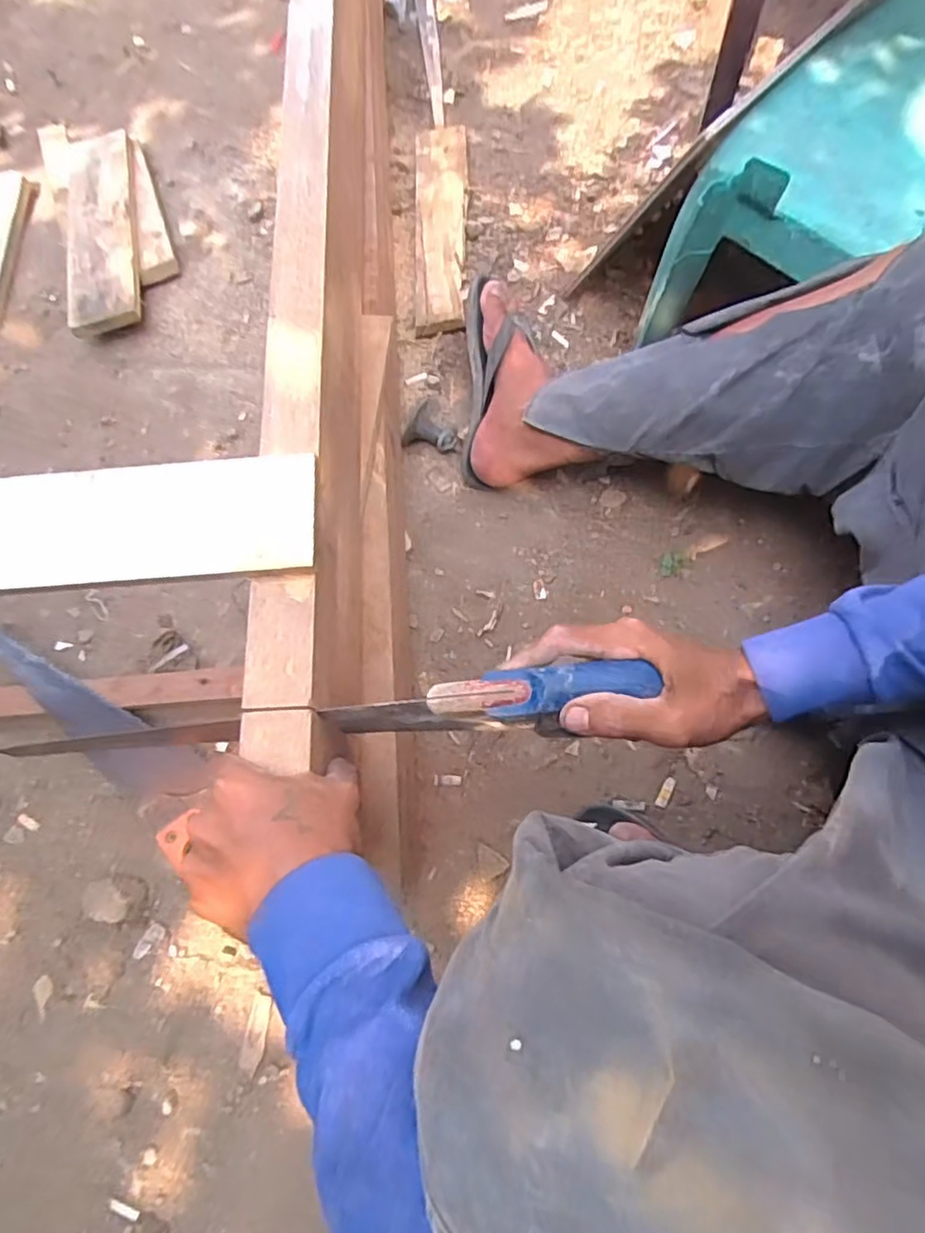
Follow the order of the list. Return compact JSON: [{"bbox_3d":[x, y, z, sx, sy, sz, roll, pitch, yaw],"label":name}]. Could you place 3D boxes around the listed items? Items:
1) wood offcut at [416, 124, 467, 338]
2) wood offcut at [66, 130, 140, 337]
[{"bbox_3d":[-0.030,-0.543,0.903,0.071,0.030,0.352,-1,72,1],"label":"wood offcut"},{"bbox_3d":[-0.512,-0.546,0.914,0.100,0.024,0.350,-10,72,-2],"label":"wood offcut"}]

